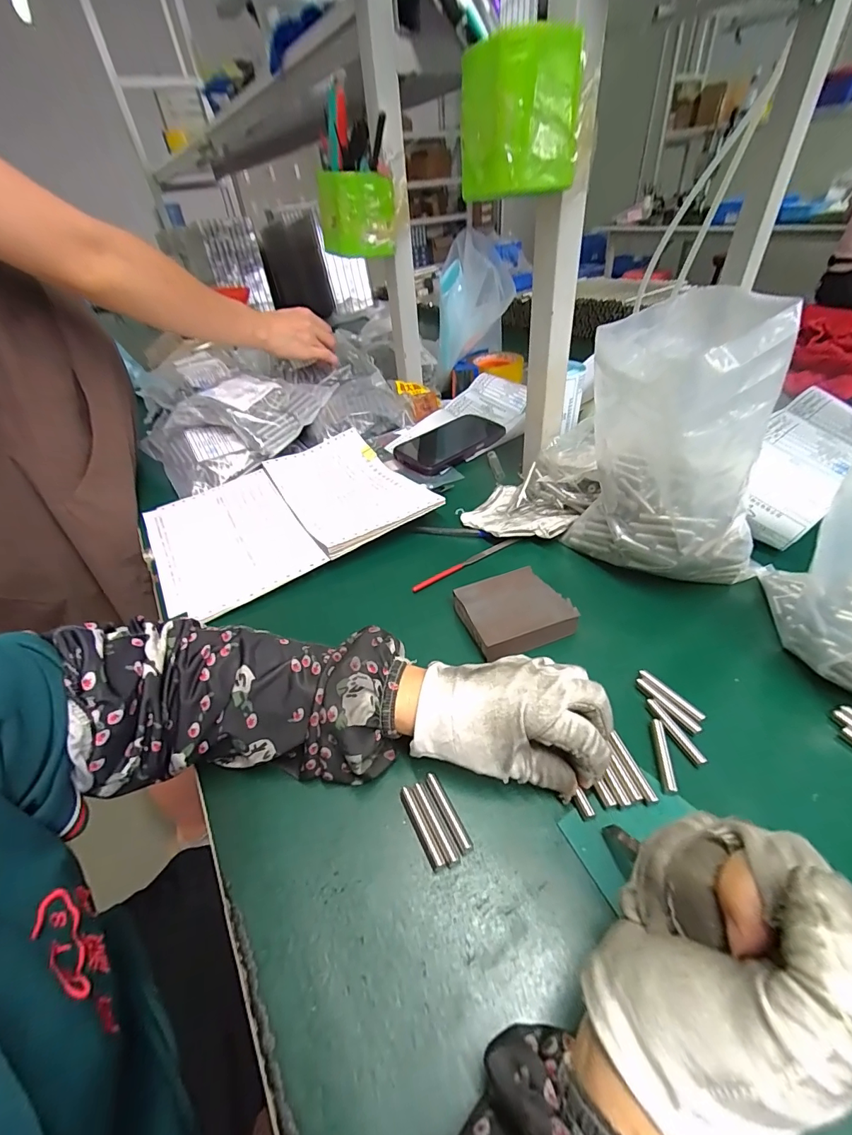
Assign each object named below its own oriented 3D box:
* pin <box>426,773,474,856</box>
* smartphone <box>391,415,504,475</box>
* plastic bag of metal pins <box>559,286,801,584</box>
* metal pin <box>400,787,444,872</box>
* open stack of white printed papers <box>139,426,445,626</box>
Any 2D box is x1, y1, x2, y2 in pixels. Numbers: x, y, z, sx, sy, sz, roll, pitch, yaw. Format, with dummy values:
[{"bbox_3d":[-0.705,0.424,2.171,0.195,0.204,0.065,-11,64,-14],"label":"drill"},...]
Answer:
[{"bbox_3d":[0.013,0.147,0.264,0.008,0.004,0.048,-22,43,-18],"label":"pin"},{"bbox_3d":[0.041,-0.182,0.624,0.176,0.014,0.089,-34,48,-29],"label":"smartphone"},{"bbox_3d":[0.196,-0.089,0.354,0.109,0.190,0.121,-12,41,-8],"label":"plastic bag of metal pins"},{"bbox_3d":[-0.004,0.153,0.259,0.008,0.006,0.047,-22,43,-18],"label":"metal pin"},{"bbox_3d":[-0.166,-0.064,0.508,0.296,0.025,0.233,-24,44,-21],"label":"open stack of white printed papers"}]

